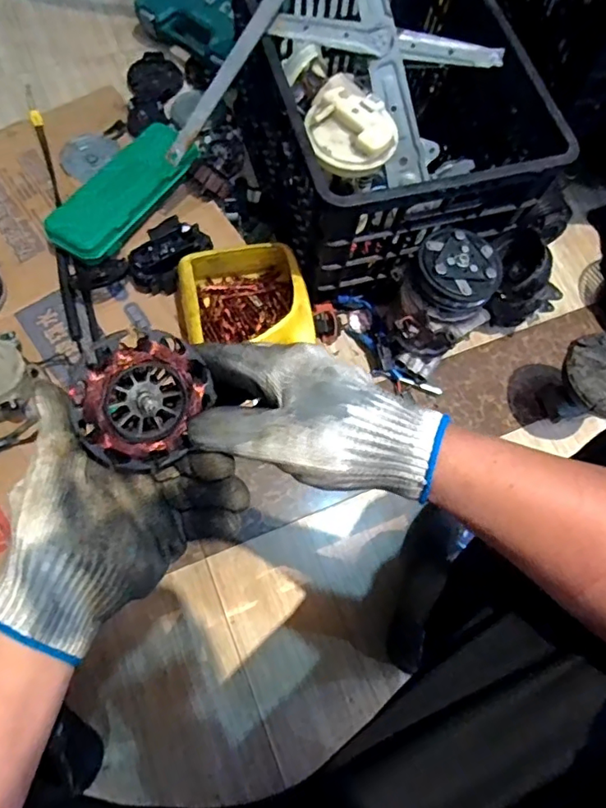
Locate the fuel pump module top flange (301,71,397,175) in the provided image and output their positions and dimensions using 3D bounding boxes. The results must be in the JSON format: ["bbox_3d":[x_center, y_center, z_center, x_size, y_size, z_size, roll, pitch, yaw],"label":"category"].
[{"bbox_3d":[0.062,-0.348,0.683,0.119,0.038,0.106,10,70,-2],"label":"fuel pump module top flange"}]

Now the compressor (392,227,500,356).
[{"bbox_3d":[0.197,-0.151,0.764,0.120,0.155,0.120,-4,70,-4],"label":"compressor"}]

